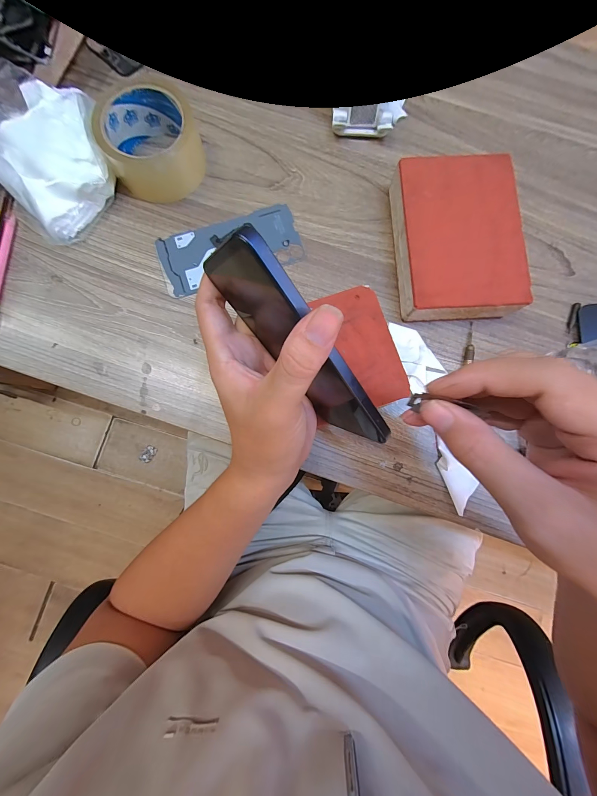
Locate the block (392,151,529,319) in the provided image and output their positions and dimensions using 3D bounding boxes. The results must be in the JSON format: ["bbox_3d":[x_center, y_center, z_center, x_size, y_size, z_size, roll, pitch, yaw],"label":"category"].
[{"bbox_3d":[0.160,-0.163,0.307,0.119,0.042,0.158,-4,84,-2],"label":"block"}]

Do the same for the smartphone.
[{"bbox_3d":[0.004,-0.027,0.205,0.014,0.083,0.169,-45,119,-10],"label":"smartphone"}]

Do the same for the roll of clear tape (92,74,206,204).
[{"bbox_3d":[-0.151,-0.267,0.310,0.094,0.049,0.092,0,84,-2],"label":"roll of clear tape"}]

